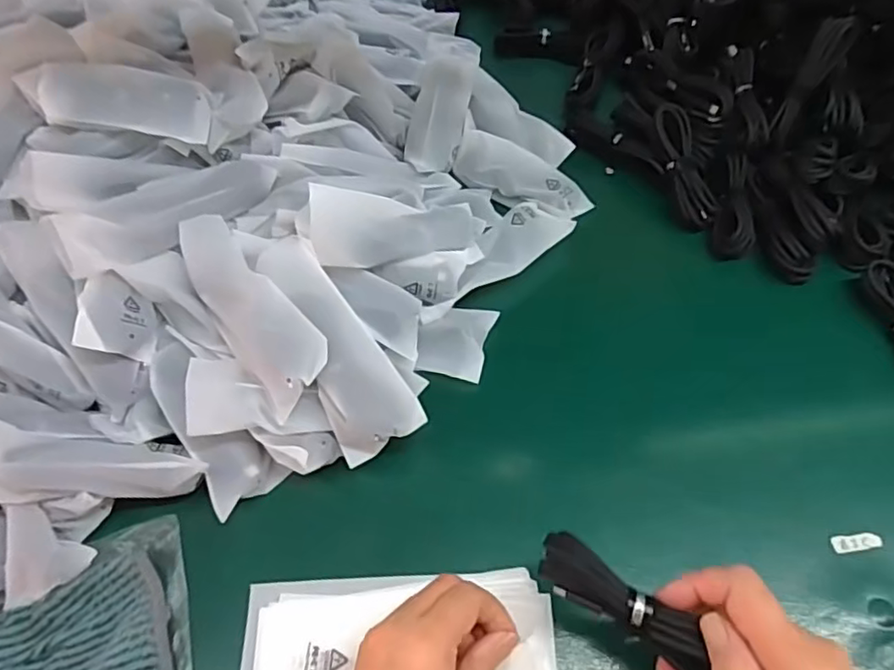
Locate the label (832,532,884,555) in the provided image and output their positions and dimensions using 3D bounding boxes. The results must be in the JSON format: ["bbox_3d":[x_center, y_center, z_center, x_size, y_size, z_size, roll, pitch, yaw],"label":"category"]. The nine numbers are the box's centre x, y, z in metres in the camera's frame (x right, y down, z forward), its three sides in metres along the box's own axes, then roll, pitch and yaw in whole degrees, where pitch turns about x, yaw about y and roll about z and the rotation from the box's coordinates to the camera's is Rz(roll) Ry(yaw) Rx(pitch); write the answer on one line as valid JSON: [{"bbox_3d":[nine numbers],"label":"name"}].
[{"bbox_3d":[0.253,0.127,0.370,0.030,0.004,0.011,-6,57,0],"label":"label"}]

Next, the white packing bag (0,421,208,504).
[{"bbox_3d":[-0.232,0.082,0.381,0.143,0.032,0.049,7,56,-15],"label":"white packing bag"}]

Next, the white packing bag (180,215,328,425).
[{"bbox_3d":[-0.134,-0.019,0.409,0.143,0.057,0.029,42,26,20],"label":"white packing bag"}]

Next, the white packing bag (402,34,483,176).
[{"bbox_3d":[-0.004,-0.209,0.544,0.048,0.028,0.149,8,70,9],"label":"white packing bag"}]

